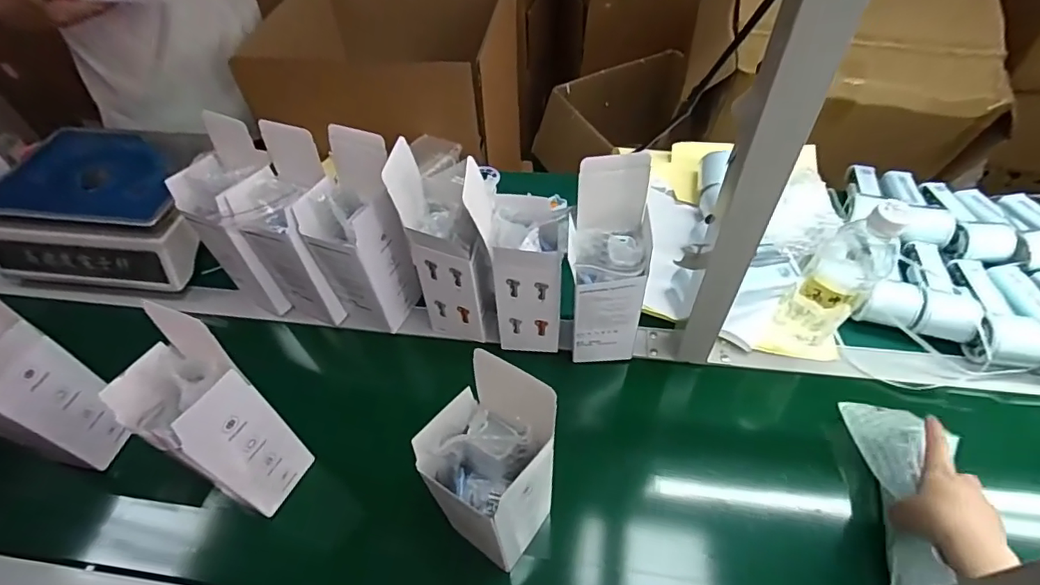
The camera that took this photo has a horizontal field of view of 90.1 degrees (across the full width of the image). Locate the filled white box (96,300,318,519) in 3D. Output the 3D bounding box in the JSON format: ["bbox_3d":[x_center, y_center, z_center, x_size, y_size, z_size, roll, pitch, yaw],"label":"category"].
[{"bbox_3d":[-0.280,0.124,0.487,0.078,0.208,0.078,24,58,22],"label":"filled white box"}]

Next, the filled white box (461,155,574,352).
[{"bbox_3d":[0.003,-0.030,0.570,0.089,0.226,0.079,1,53,7],"label":"filled white box"}]

